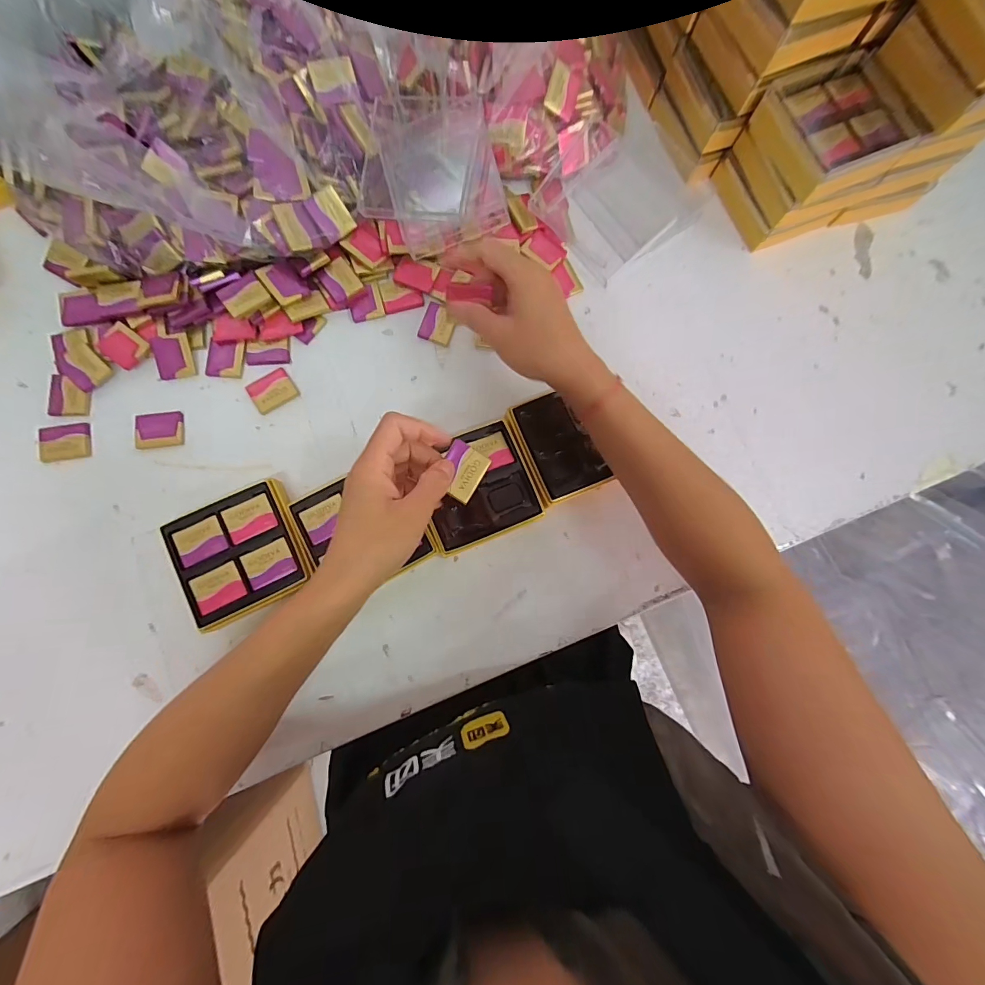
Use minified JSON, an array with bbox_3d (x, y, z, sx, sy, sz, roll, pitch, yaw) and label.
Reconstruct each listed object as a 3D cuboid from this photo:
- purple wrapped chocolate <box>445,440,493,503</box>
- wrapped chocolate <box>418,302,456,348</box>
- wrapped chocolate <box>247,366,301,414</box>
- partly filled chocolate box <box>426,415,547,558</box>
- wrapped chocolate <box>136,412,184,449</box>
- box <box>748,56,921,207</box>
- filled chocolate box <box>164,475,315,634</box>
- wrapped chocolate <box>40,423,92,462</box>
[{"bbox_3d":[-0.023,-0.016,0.317,0.031,0.006,0.040,30,81,1],"label":"purple wrapped chocolate"},{"bbox_3d":[-0.053,-0.166,0.420,0.032,0.005,0.038,19,81,-1],"label":"wrapped chocolate"},{"bbox_3d":[-0.206,-0.095,0.402,0.040,0.005,0.033,-34,85,-8],"label":"wrapped chocolate"},{"bbox_3d":[-0.015,-0.004,0.387,0.097,0.028,0.095,-21,83,-6],"label":"partly filled chocolate box"},{"bbox_3d":[-0.302,-0.057,0.388,0.040,0.005,0.032,-6,82,-4],"label":"wrapped chocolate"},{"bbox_3d":[0.307,-0.329,0.388,0.114,0.037,0.110,-23,82,-6],"label":"box"},{"bbox_3d":[-0.209,0.051,0.367,0.097,0.032,0.095,-25,84,-7],"label":"filled chocolate box"},{"bbox_3d":[-0.382,-0.045,0.382,0.038,0.005,0.033,-9,82,-5],"label":"wrapped chocolate"}]

